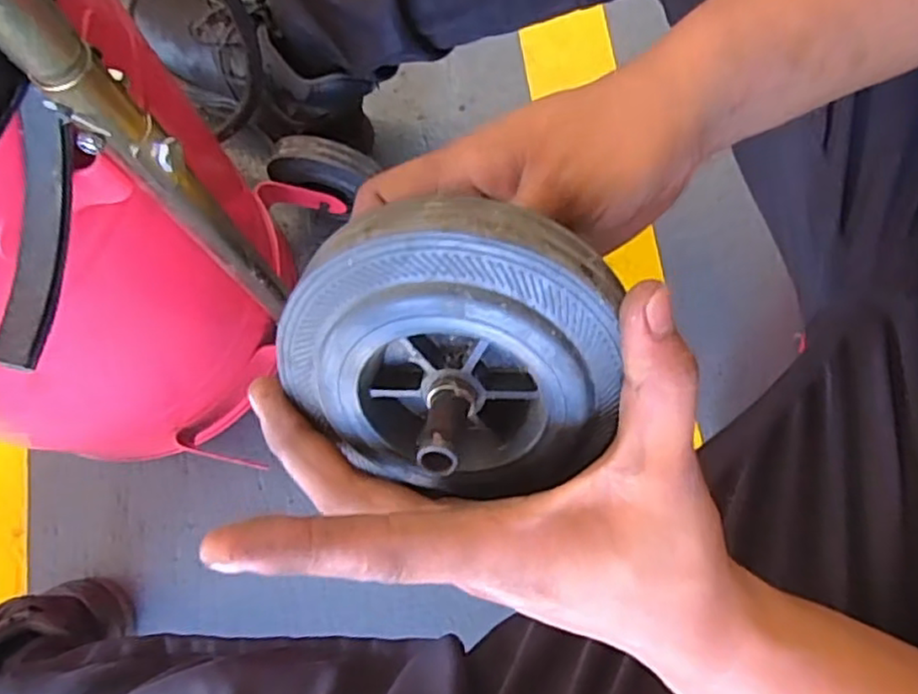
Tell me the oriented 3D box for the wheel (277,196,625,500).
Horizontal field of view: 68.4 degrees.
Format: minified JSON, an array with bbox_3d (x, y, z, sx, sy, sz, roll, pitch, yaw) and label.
[{"bbox_3d":[-0.004,0.010,0.223,0.108,0.111,0.046,3,33,5],"label":"wheel"}]

